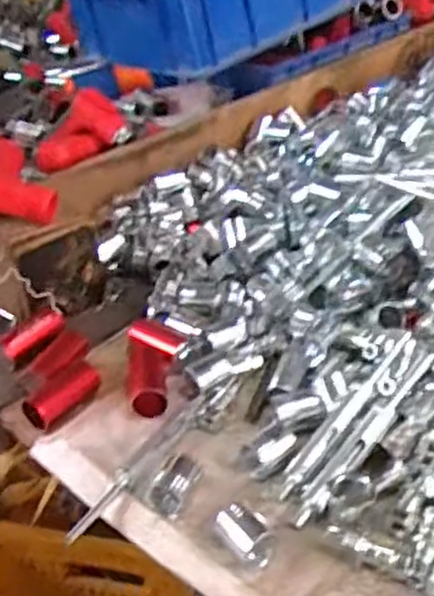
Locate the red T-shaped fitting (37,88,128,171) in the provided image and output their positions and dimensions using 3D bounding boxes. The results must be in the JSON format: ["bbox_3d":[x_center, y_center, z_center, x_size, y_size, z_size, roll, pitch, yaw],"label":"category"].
[{"bbox_3d":[-0.153,-0.179,0.787,0.040,0.047,0.118,13,51,27],"label":"red T-shaped fitting"}]

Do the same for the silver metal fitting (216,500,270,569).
[{"bbox_3d":[0.018,0.149,0.451,0.026,0.024,0.034,-28,39,-31],"label":"silver metal fitting"}]

